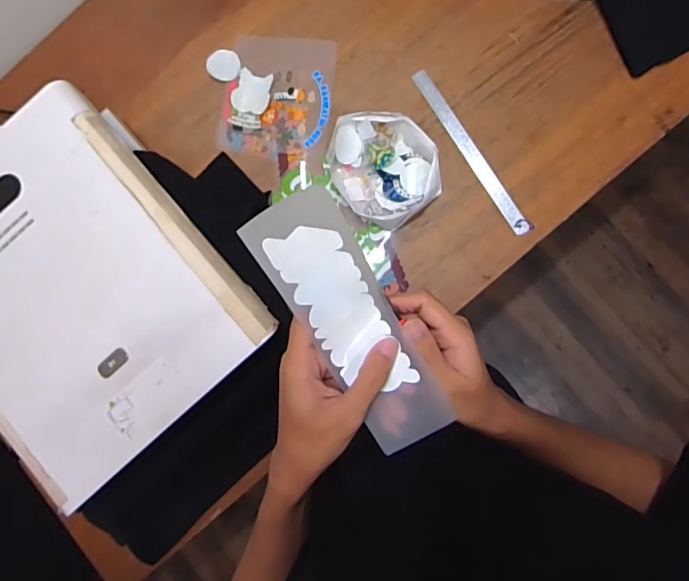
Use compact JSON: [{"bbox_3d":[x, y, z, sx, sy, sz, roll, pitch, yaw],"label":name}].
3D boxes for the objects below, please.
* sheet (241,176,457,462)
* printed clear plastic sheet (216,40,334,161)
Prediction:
[{"bbox_3d":[0.007,0.024,0.321,0.060,0.034,0.187,-30,106,4],"label":"sheet"},{"bbox_3d":[-0.117,-0.345,0.836,0.196,0.011,0.211,6,88,6],"label":"printed clear plastic sheet"}]

